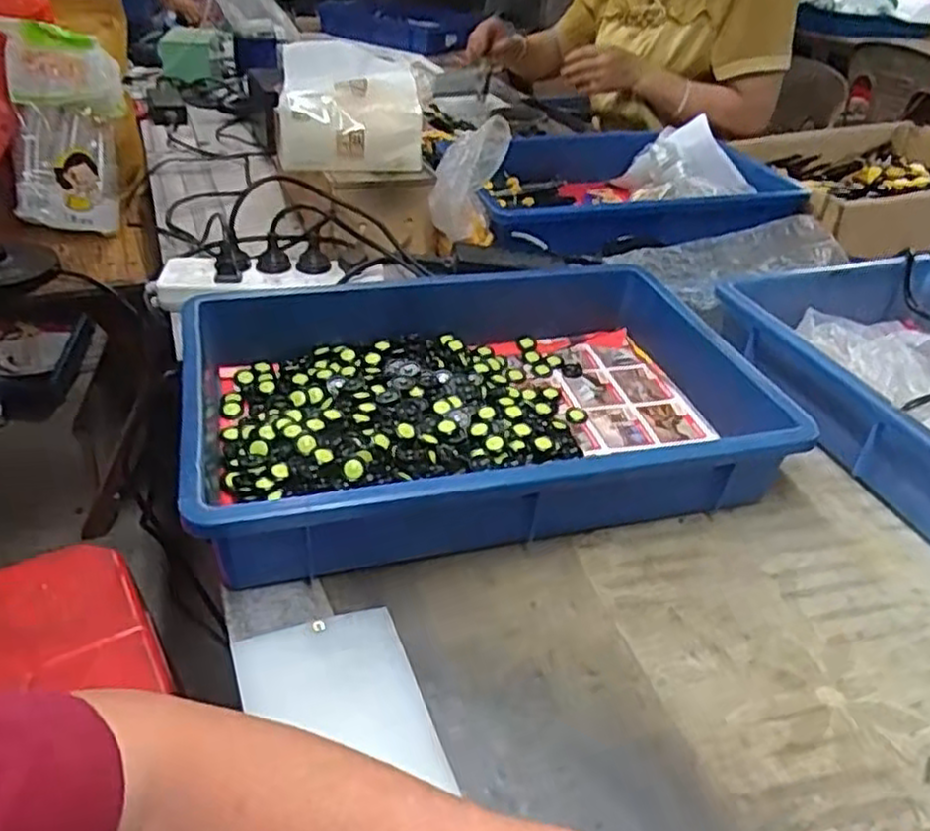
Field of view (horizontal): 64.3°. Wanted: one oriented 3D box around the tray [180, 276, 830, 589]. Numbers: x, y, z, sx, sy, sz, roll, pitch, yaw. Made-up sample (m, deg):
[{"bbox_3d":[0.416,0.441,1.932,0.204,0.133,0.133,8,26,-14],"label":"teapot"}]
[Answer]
[{"bbox_3d":[0.010,-0.012,0.608,0.440,0.083,0.290,-6,37,-14],"label":"tray"}]

